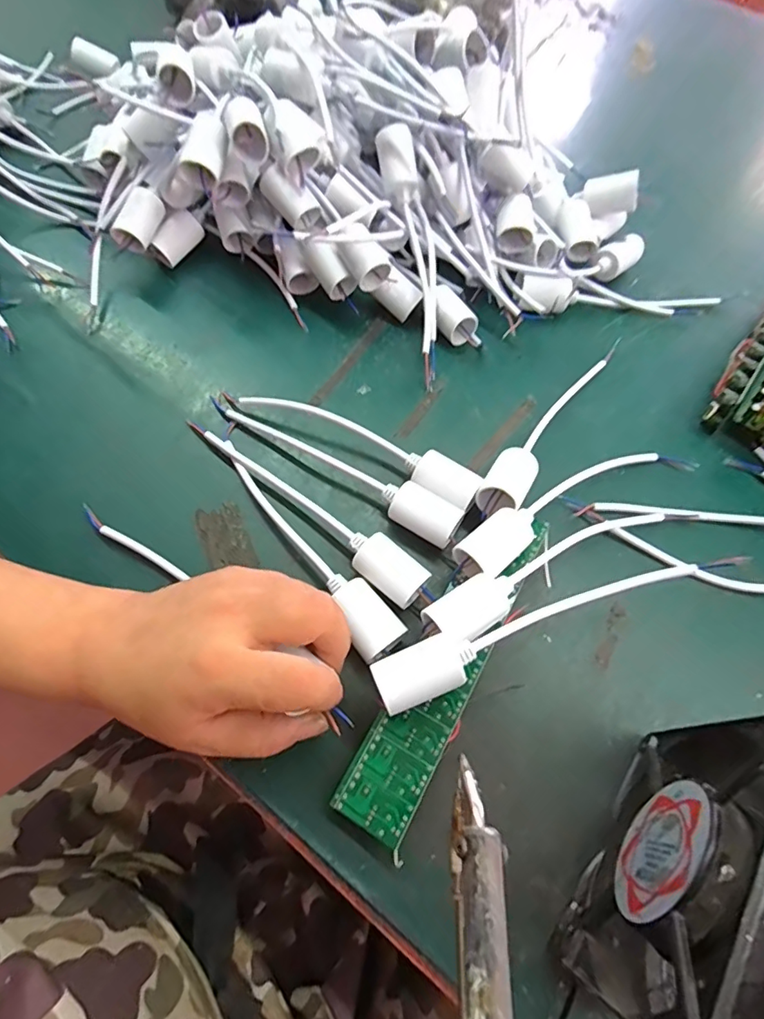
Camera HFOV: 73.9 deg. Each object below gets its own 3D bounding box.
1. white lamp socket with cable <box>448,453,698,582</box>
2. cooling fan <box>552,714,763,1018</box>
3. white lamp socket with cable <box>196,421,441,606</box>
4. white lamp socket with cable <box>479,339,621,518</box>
[{"bbox_3d":[0.131,-0.005,0.340,0.203,0.034,0.033,-27,67,-16],"label":"white lamp socket with cable"},{"bbox_3d":[0.129,0.150,0.211,0.046,0.120,0.120,35,66,14],"label":"cooling fan"},{"bbox_3d":[-0.054,-0.005,0.335,0.207,0.029,0.026,38,67,15],"label":"white lamp socket with cable"},{"bbox_3d":[0.125,-0.070,0.373,0.028,0.032,0.211,31,65,12],"label":"white lamp socket with cable"}]

